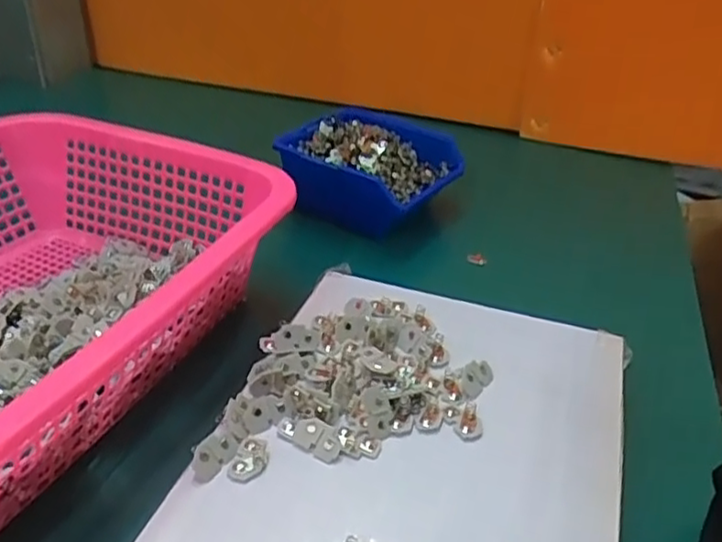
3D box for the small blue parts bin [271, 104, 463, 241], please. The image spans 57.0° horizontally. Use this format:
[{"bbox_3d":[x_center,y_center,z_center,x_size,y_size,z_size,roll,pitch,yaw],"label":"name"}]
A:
[{"bbox_3d":[0.007,-0.092,0.591,0.135,0.064,0.126,22,36,26],"label":"small blue parts bin"}]

